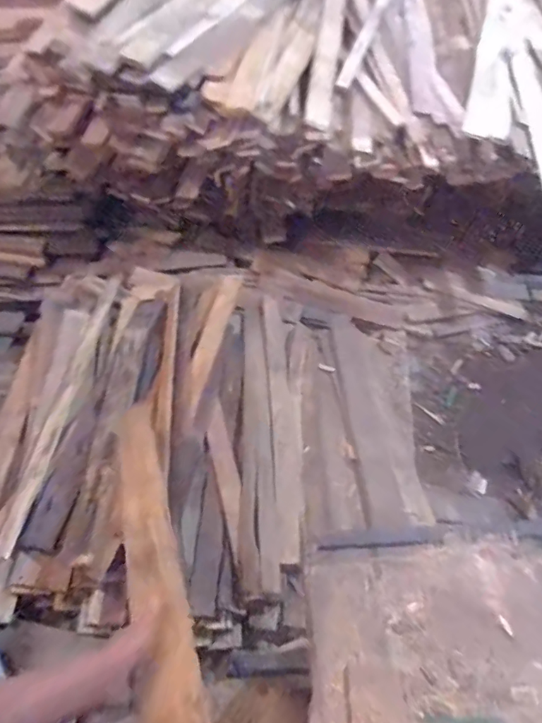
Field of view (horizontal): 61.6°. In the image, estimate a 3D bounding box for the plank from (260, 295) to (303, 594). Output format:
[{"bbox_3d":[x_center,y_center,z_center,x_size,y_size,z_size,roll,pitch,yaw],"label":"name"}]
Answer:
[{"bbox_3d":[0.036,0.181,1.511,0.125,0.032,1.037,1,51,-1],"label":"plank"}]

